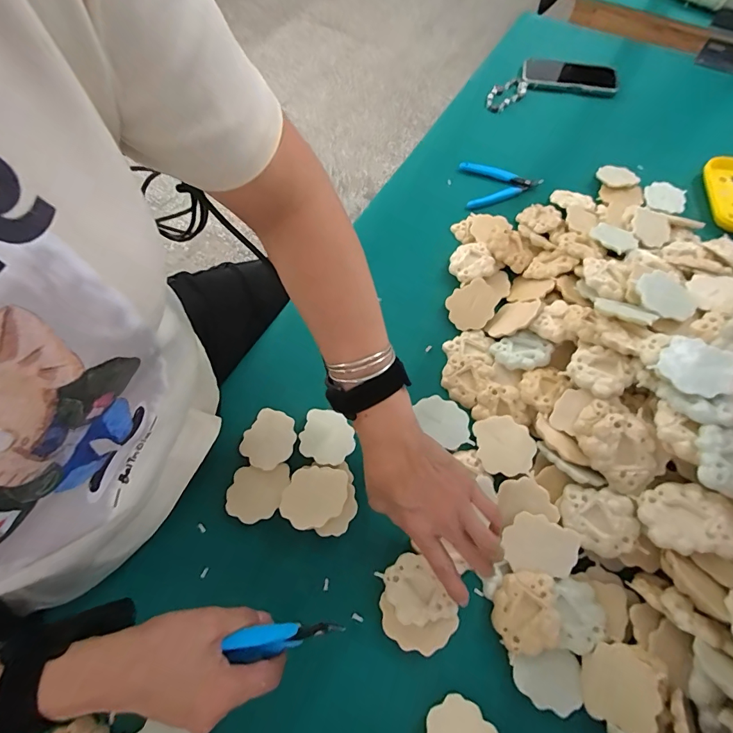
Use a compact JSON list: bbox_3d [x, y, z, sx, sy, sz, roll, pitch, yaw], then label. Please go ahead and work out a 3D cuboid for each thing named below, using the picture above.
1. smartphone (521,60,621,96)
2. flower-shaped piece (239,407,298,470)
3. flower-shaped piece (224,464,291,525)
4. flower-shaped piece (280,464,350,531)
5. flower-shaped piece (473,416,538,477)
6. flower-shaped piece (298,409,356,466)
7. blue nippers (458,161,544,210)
[{"bbox_3d":[0.377,-0.544,0.766,0.165,0.014,0.090,11,64,5],"label":"smartphone"},{"bbox_3d":[-0.104,0.078,0.442,0.055,0.005,0.061,26,66,12],"label":"flower-shaped piece"},{"bbox_3d":[-0.111,0.129,0.419,0.061,0.004,0.055,-2,59,-3],"label":"flower-shaped piece"},{"bbox_3d":[-0.051,0.127,0.400,0.061,0.004,0.060,6,56,16],"label":"flower-shaped piece"},{"bbox_3d":[0.145,0.083,0.430,0.059,0.004,0.060,-11,72,25],"label":"flower-shaped piece"},{"bbox_3d":[-0.043,0.076,0.442,0.061,0.005,0.056,0,63,0],"label":"flower-shaped piece"},{"bbox_3d":[0.210,-0.284,0.633,0.121,0.013,0.087,-4,63,-2],"label":"blue nippers"}]

